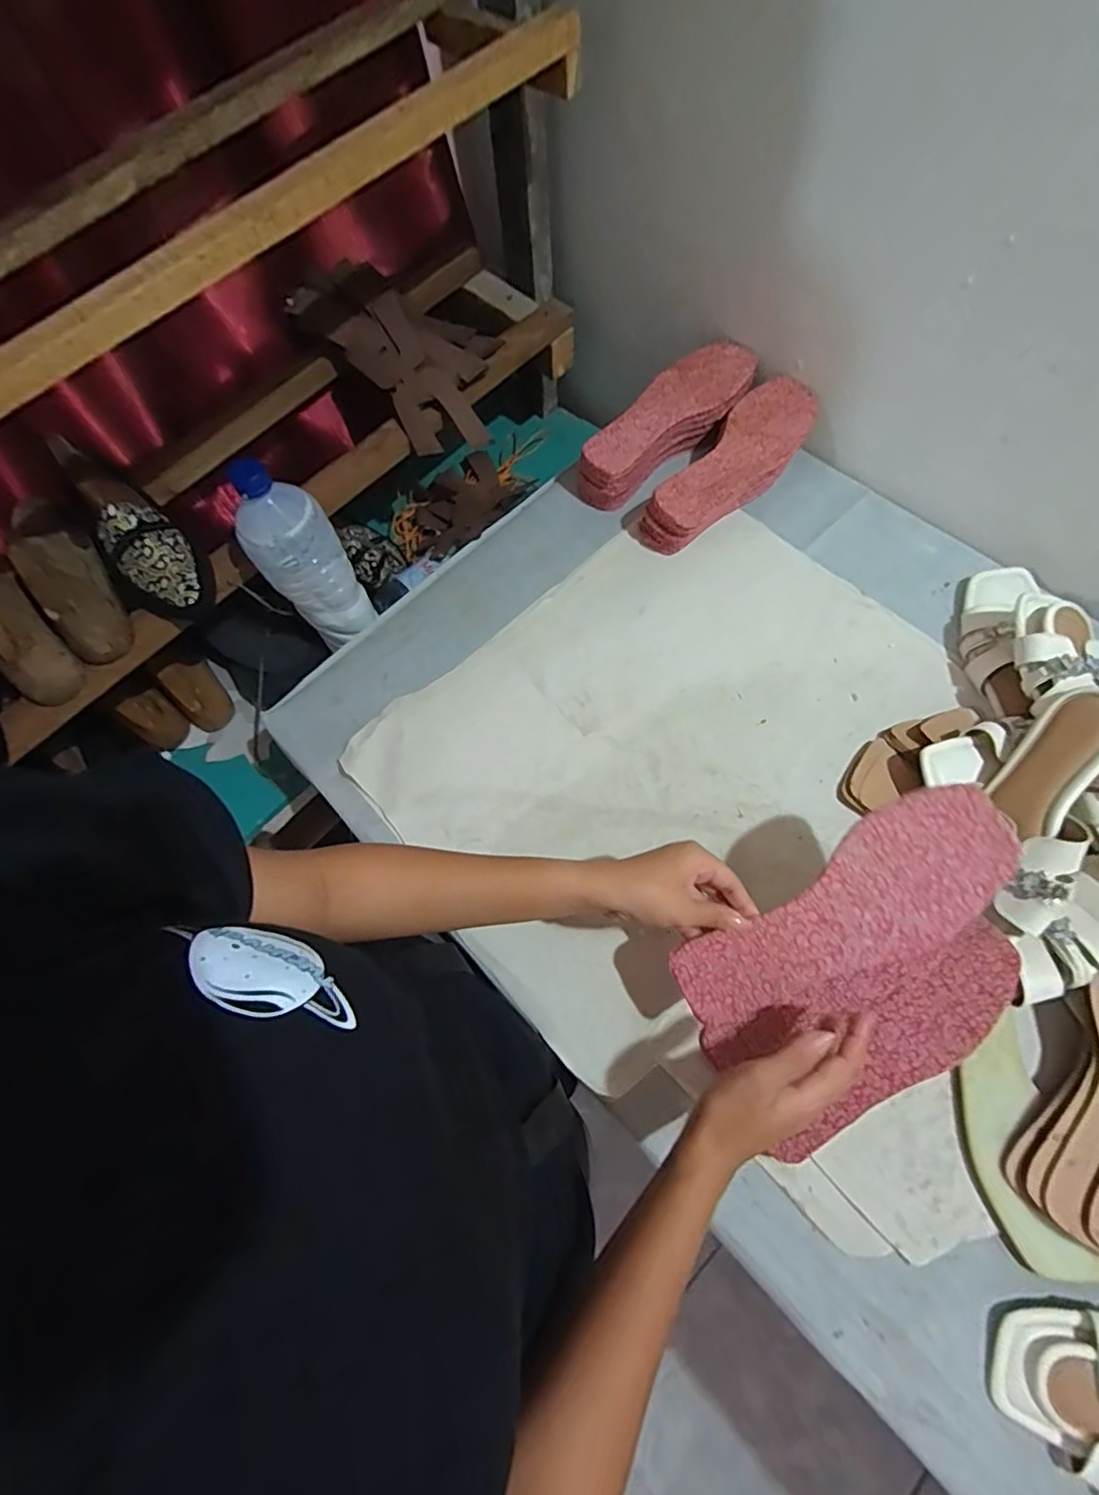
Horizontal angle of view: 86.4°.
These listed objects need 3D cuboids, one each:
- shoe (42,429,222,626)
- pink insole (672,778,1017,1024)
[{"bbox_3d":[-0.426,-0.223,0.587,0.086,0.077,0.232,-37,86,-11],"label":"shoe"},{"bbox_3d":[0.202,0.118,0.404,0.239,0.005,0.081,-38,64,9],"label":"pink insole"}]

